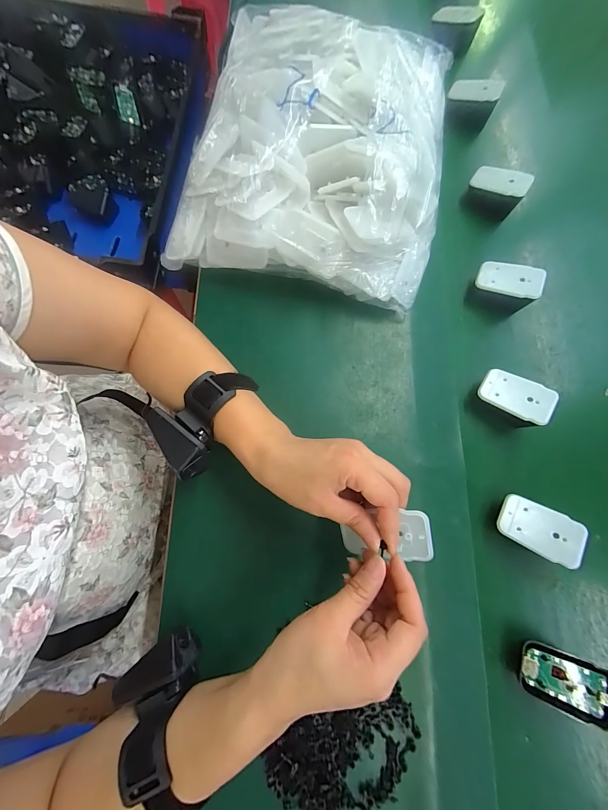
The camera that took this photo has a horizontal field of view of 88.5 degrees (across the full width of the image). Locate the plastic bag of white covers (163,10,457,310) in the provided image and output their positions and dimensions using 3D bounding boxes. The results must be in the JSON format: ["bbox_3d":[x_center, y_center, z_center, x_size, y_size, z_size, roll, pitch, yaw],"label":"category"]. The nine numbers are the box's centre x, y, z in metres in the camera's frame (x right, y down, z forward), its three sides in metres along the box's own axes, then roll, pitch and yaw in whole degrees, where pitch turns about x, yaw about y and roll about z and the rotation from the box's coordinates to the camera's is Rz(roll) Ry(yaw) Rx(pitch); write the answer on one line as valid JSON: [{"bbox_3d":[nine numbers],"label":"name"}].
[{"bbox_3d":[0.010,-0.274,0.352,0.283,0.124,0.283,8,77,-1],"label":"plastic bag of white covers"}]

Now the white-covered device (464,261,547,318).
[{"bbox_3d":[0.238,-0.142,0.373,0.067,0.043,0.047,23,77,2],"label":"white-covered device"}]

